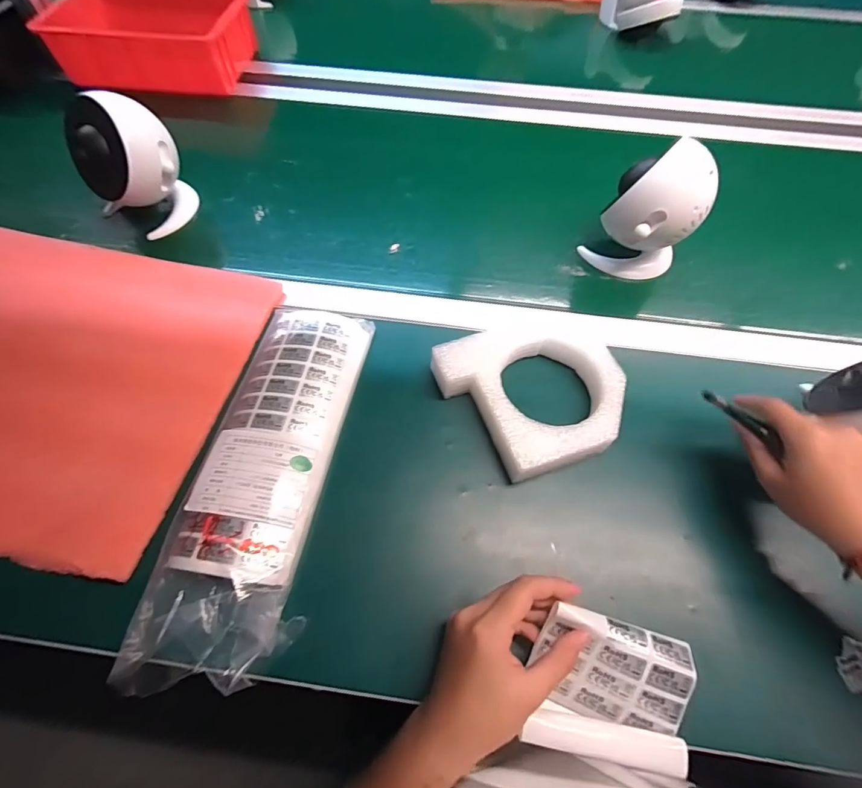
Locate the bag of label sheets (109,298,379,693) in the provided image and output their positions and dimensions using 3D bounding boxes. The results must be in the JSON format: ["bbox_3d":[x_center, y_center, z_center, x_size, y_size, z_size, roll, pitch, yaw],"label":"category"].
[{"bbox_3d":[-0.148,0.061,0.380,0.121,0.046,0.344,7,61,3],"label":"bag of label sheets"}]

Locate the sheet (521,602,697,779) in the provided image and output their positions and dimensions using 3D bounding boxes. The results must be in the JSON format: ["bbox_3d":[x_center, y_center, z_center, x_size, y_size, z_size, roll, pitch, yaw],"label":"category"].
[{"bbox_3d":[0.125,0.203,0.286,0.103,0.046,0.084,12,63,8],"label":"sheet"}]

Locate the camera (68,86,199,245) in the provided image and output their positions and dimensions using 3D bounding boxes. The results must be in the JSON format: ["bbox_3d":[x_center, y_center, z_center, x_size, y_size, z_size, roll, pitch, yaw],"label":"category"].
[{"bbox_3d":[-0.366,-0.277,0.512,0.110,0.144,0.092,-29,65,-16],"label":"camera"}]

